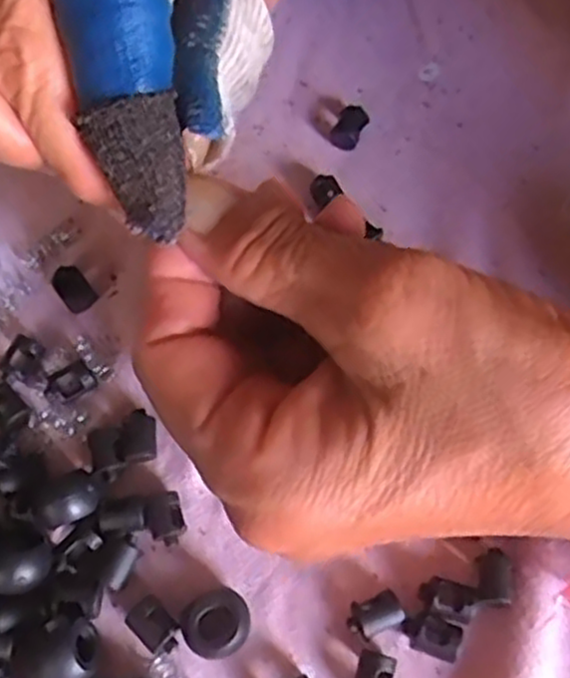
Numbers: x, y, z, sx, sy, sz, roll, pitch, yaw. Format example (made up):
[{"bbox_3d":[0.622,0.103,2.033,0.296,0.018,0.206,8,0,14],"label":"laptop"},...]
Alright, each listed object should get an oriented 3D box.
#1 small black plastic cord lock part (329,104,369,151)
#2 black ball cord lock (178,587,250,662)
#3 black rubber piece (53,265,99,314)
[{"bbox_3d":[0.022,-0.074,0.257,0.011,0.007,0.014,25,71,8],"label":"small black plastic cord lock part"},{"bbox_3d":[-0.018,0.076,0.199,0.017,0.012,0.017,0,69,-1],"label":"black ball cord lock"},{"bbox_3d":[-0.068,-0.016,0.236,0.010,0.007,0.014,-36,74,-14],"label":"black rubber piece"}]

